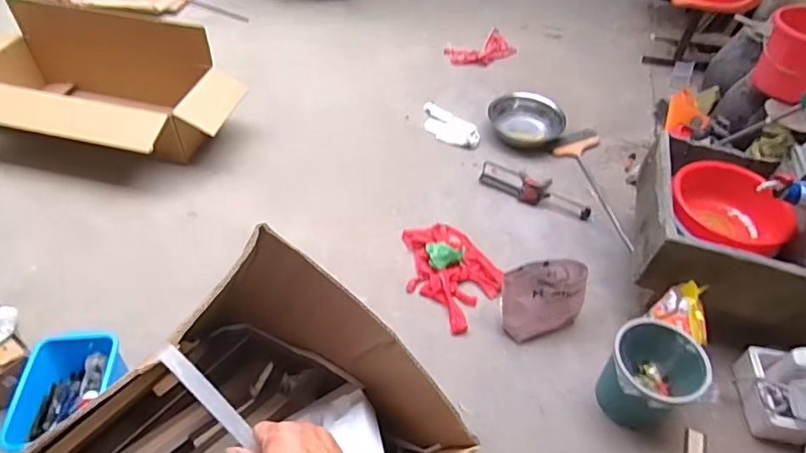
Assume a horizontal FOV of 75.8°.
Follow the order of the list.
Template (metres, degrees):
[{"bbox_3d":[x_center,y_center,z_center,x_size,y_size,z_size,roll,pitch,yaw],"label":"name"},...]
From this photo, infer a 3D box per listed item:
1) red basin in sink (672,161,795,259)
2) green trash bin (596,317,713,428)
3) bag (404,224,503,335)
[{"bbox_3d":[1.034,-0.045,1.653,0.356,0.208,0.335,3,47,-3],"label":"red basin in sink"},{"bbox_3d":[0.708,0.443,1.524,0.259,0.279,0.246,3,47,-3],"label":"green trash bin"},{"bbox_3d":[0.173,0.145,1.865,0.307,0.071,0.421,-22,53,-23],"label":"bag"}]

